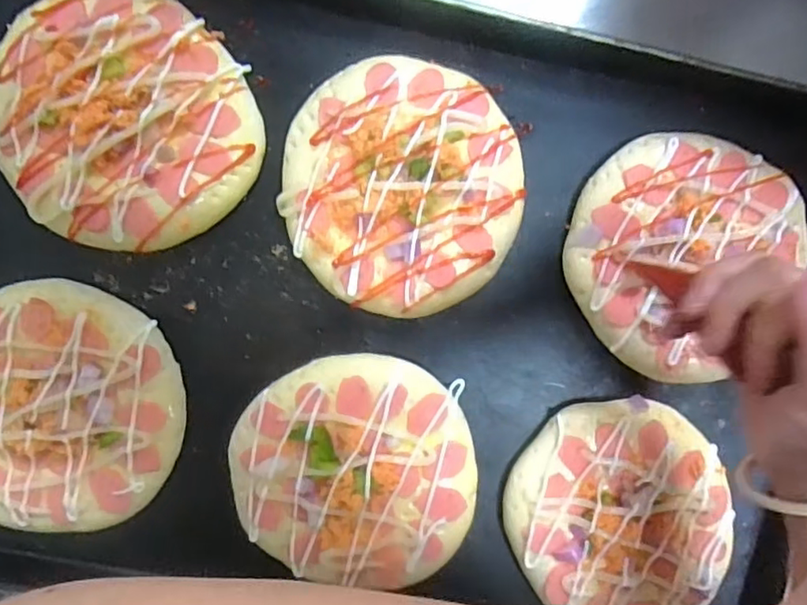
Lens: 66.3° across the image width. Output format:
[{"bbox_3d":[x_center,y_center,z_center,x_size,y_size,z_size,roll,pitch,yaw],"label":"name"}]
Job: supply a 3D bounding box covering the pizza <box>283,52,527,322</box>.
[{"bbox_3d":[0.000,-0.069,0.377,0.141,0.037,0.146,10,94,-3],"label":"pizza"}]

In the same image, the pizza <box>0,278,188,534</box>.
[{"bbox_3d":[-0.212,0.065,0.379,0.143,0.032,0.145,0,94,-3],"label":"pizza"}]

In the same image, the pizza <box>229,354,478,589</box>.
[{"bbox_3d":[-0.030,0.104,0.389,0.150,0.035,0.137,7,94,-3],"label":"pizza"}]

